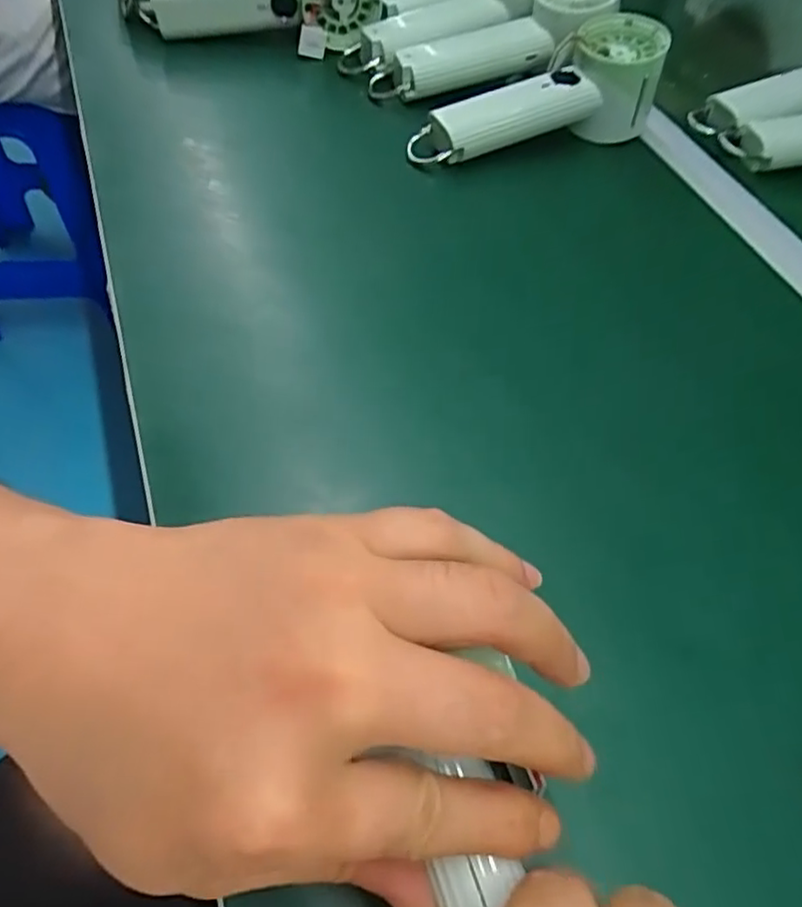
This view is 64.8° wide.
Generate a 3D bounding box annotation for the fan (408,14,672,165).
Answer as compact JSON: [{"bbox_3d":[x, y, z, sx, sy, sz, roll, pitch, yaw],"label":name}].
[{"bbox_3d":[0.094,-0.246,0.453,0.180,0.061,0.055,-21,59,-2],"label":"fan"}]

